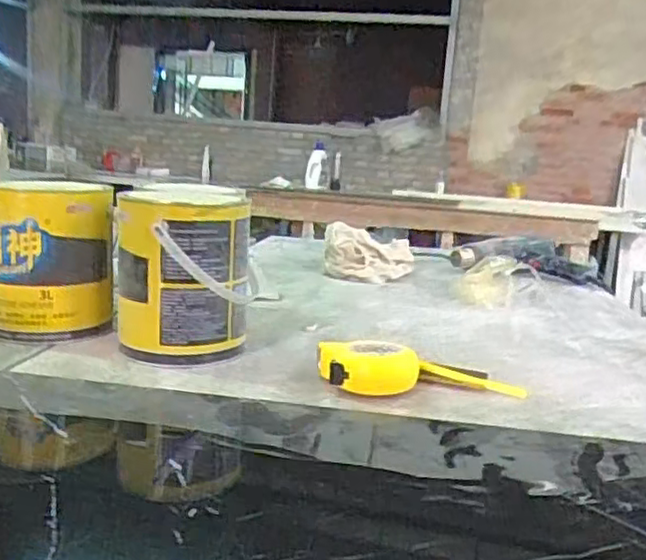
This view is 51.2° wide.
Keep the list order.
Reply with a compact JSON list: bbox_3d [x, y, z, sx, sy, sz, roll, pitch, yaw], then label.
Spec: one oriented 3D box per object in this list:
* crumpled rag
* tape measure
[{"bbox_3d":[0.090,-0.053,1.269,0.169,0.086,0.143,4,13,3],"label":"crumpled rag"},{"bbox_3d":[0.099,0.089,0.670,0.208,0.045,0.077,2,13,-5],"label":"tape measure"}]

